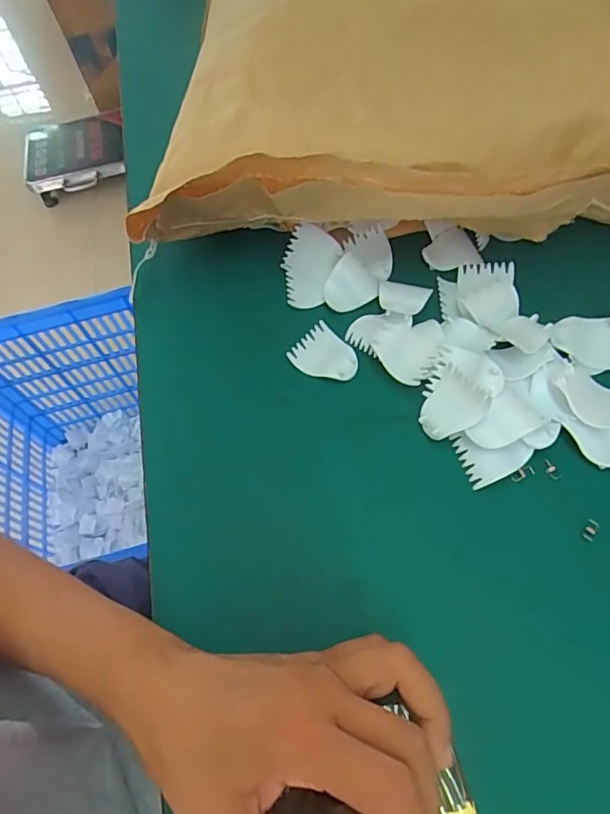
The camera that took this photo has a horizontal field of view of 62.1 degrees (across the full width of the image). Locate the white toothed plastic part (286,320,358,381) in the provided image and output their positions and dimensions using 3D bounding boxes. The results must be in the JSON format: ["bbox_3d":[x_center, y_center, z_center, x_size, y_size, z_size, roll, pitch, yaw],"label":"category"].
[{"bbox_3d":[0.016,-0.036,0.366,0.045,0.008,0.038,37,71,22],"label":"white toothed plastic part"}]

